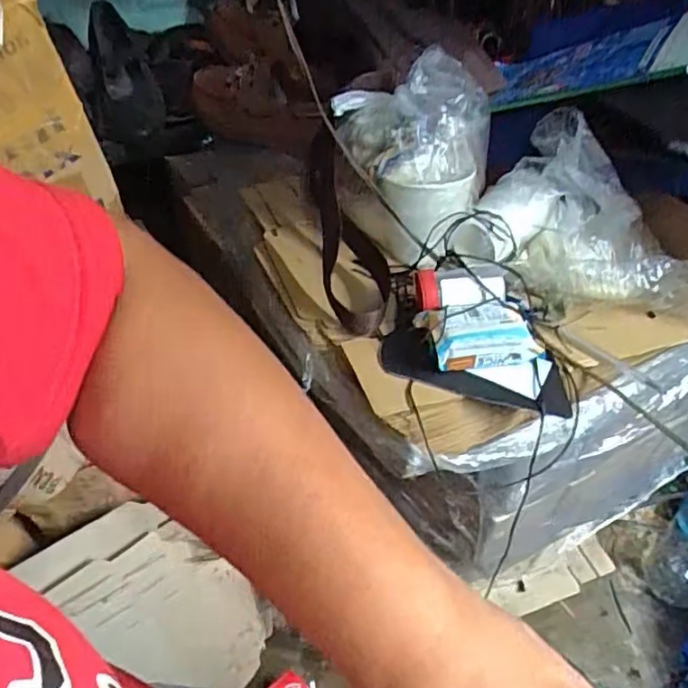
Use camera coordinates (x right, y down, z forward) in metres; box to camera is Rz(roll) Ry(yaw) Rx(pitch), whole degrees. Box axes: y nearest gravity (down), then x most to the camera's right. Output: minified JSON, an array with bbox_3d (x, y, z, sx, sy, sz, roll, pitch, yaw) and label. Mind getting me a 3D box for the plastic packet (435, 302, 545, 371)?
[{"bbox_3d":[0.111,-0.006,0.510,0.083,0.032,0.041,-6,42,-8],"label":"plastic packet"}]

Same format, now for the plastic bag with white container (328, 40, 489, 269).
[{"bbox_3d":[0.062,-0.169,0.590,0.132,0.145,0.140,11,42,11],"label":"plastic bag with white container"}]

